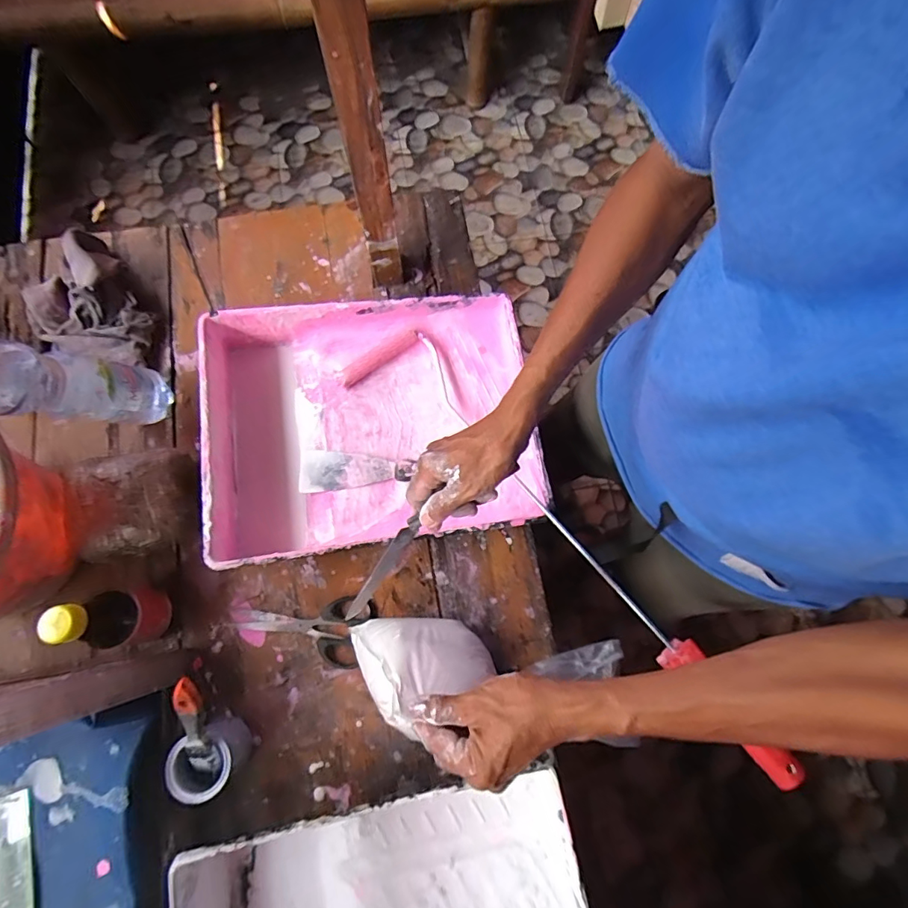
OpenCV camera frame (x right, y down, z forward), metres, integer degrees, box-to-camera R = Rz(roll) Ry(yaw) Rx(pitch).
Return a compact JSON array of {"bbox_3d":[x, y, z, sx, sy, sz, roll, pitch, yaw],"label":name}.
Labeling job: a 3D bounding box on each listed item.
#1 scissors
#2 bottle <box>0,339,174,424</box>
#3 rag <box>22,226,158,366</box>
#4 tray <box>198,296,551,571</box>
[{"bbox_3d":[-0.166,0.183,0.525,0.147,0.013,0.072,11,75,1],"label":"scissors"},{"bbox_3d":[-0.383,-0.064,0.470,0.065,0.250,0.059,-40,79,14],"label":"bottle"},{"bbox_3d":[-0.442,-0.176,0.580,0.117,0.082,0.167,-31,78,-10],"label":"rag"},{"bbox_3d":[-0.090,-0.038,0.553,0.352,0.084,0.270,-9,75,-4],"label":"tray"}]

